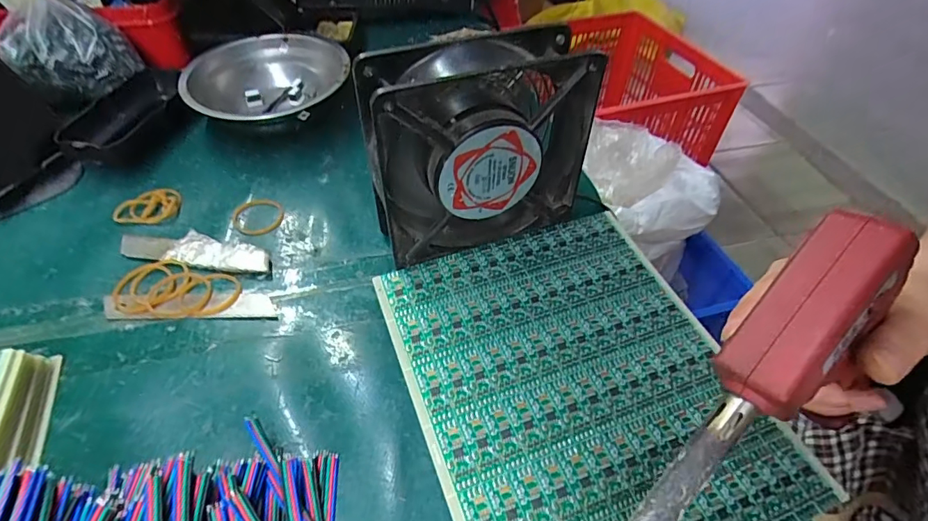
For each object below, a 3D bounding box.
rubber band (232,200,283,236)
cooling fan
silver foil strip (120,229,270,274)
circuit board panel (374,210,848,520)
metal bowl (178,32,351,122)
[{"bbox_3d":[-0.138,-0.031,0.323,0.033,0.004,0.034,1,49,-1],"label":"rubber band"},{"bbox_3d":[0.007,-0.061,0.274,0.120,0.118,0.040,-16,51,-16],"label":"cooling fan"},{"bbox_3d":[-0.167,-0.006,0.298,0.097,0.007,0.021,8,49,5],"label":"silver foil strip"},{"bbox_3d":[0.057,0.059,0.249,0.161,0.005,0.190,-15,51,-15],"label":"circuit board panel"},{"bbox_3d":[-0.163,-0.146,0.402,0.122,0.041,0.122,1,49,-1],"label":"metal bowl"}]

